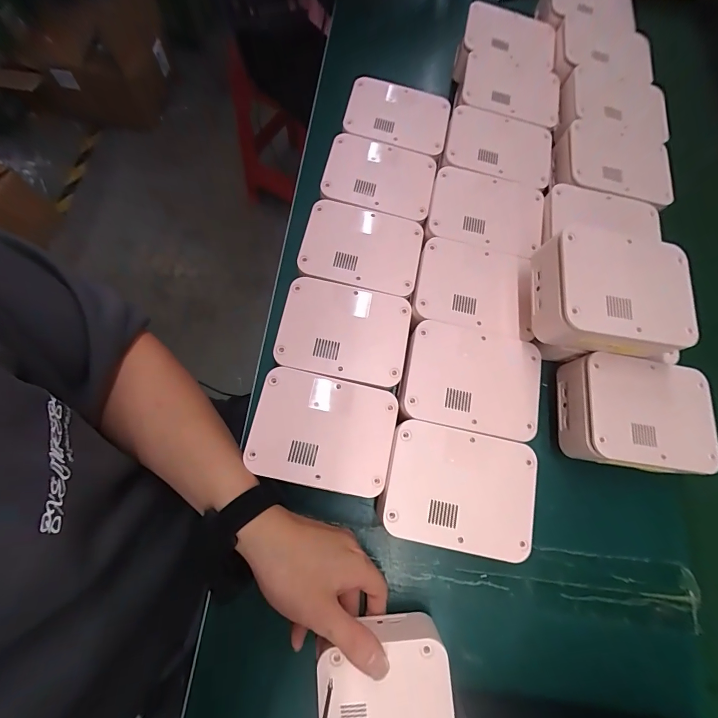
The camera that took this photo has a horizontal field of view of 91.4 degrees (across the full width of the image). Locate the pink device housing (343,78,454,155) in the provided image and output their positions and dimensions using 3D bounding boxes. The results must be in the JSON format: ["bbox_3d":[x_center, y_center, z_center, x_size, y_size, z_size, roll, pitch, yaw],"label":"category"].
[{"bbox_3d":[0.051,-0.313,0.448,0.126,0.019,0.099,12,72,2],"label":"pink device housing"}]

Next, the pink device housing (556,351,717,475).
[{"bbox_3d":[0.266,0.053,0.335,0.131,0.042,0.102,7,72,0],"label":"pink device housing"}]

